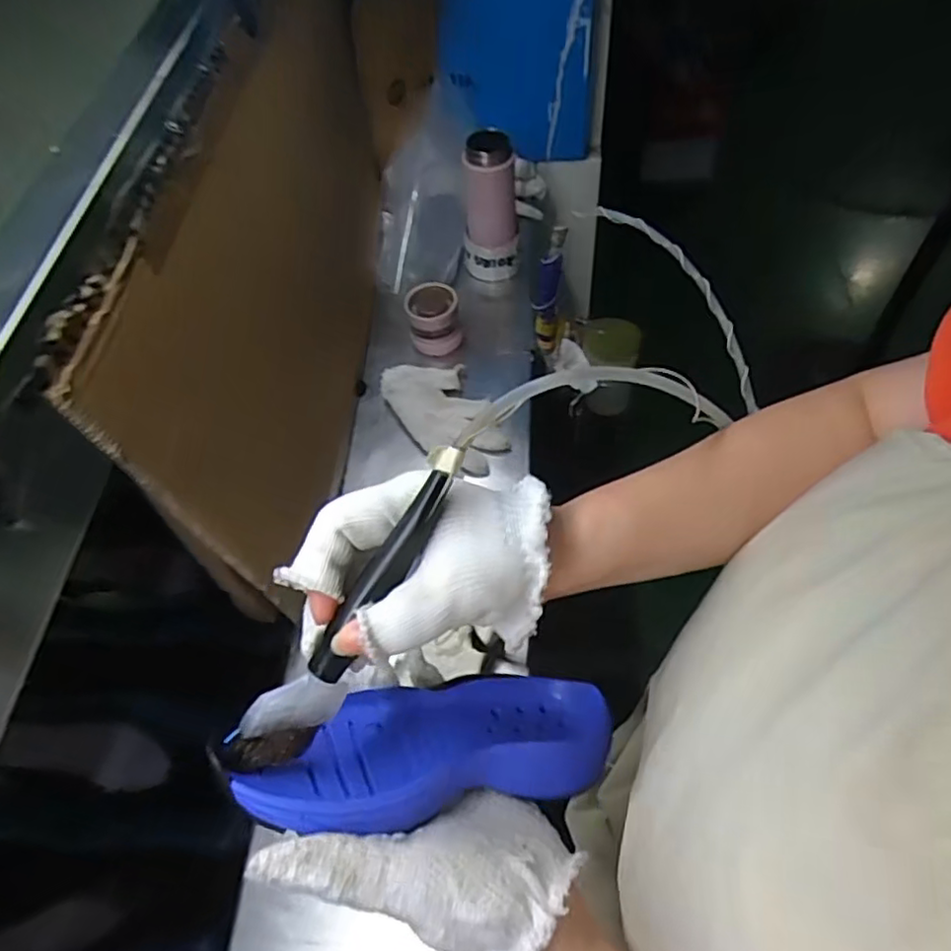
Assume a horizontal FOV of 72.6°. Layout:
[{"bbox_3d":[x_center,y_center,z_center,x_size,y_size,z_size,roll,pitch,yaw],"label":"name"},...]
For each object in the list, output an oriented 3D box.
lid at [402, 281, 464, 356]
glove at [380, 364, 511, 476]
[{"bbox_3d":[-0.054,-0.197,0.833,0.063,0.078,0.066,-2,57,4],"label":"lid"},{"bbox_3d":[-0.033,-0.075,0.774,0.103,0.031,0.181,-33,61,-15],"label":"glove"}]

